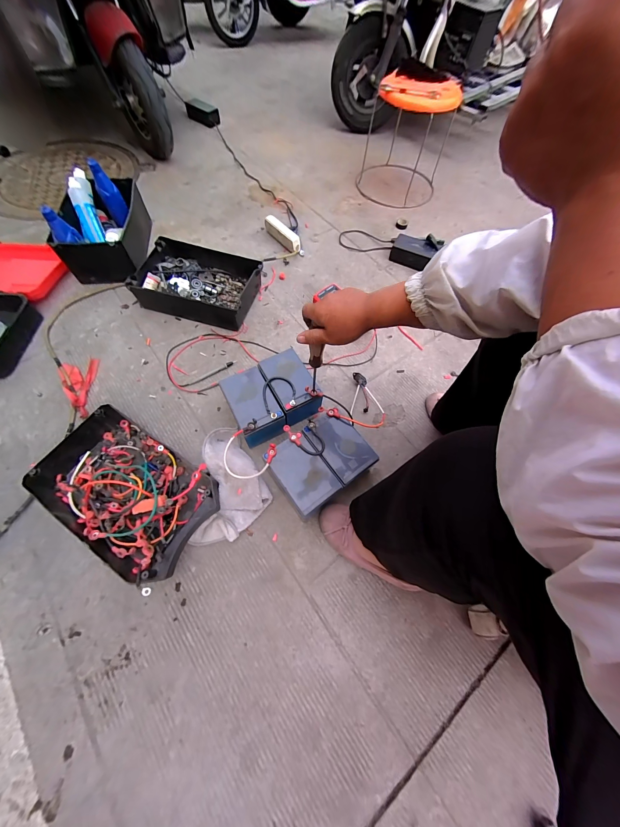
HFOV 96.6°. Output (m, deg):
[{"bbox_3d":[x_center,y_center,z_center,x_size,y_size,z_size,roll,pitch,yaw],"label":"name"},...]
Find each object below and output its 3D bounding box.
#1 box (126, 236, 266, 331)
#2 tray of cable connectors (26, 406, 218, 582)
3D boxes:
[{"bbox_3d":[-0.336,-0.394,0.843,0.344,0.090,0.227,12,65,5],"label":"box"},{"bbox_3d":[-0.383,0.154,0.580,0.387,0.085,0.229,27,67,11],"label":"tray of cable connectors"}]

